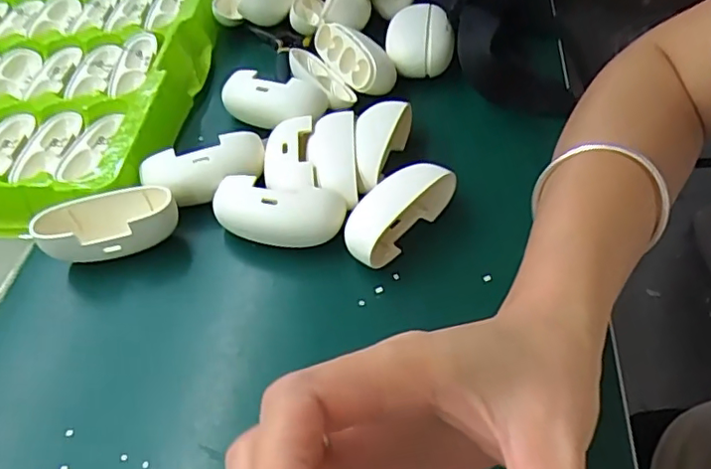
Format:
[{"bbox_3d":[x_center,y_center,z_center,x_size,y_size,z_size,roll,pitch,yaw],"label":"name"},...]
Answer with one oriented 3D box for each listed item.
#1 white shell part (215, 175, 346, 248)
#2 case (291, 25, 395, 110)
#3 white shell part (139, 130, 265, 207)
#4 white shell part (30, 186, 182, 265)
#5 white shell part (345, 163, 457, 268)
[{"bbox_3d":[-0.040,-0.009,0.306,0.066,0.031,0.026,4,50,8],"label":"white shell part"},{"bbox_3d":[-0.008,-0.114,0.381,0.059,0.026,0.072,-19,51,-11],"label":"case"},{"bbox_3d":[-0.083,-0.036,0.326,0.067,0.023,0.023,-17,51,-9],"label":"white shell part"},{"bbox_3d":[-0.127,-0.002,0.306,0.069,0.030,0.028,-12,50,-5],"label":"white shell part"},{"bbox_3d":[0.022,-0.012,0.307,0.027,0.025,0.064,34,61,29],"label":"white shell part"}]

